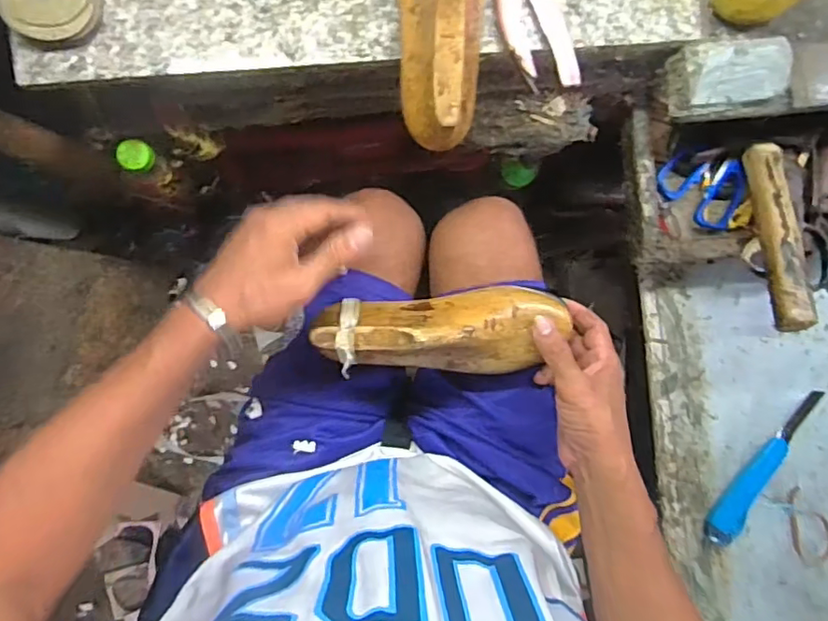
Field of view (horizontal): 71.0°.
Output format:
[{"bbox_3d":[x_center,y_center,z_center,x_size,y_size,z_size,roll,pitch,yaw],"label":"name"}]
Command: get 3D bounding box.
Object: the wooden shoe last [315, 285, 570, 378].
[{"bbox_3d":[0.027,0.021,0.517,0.223,0.068,0.076,-2,91,-10],"label":"wooden shoe last"}]

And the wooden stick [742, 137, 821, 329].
[{"bbox_3d":[0.368,-0.079,0.584,0.027,0.028,0.203,4,71,-7],"label":"wooden stick"}]

